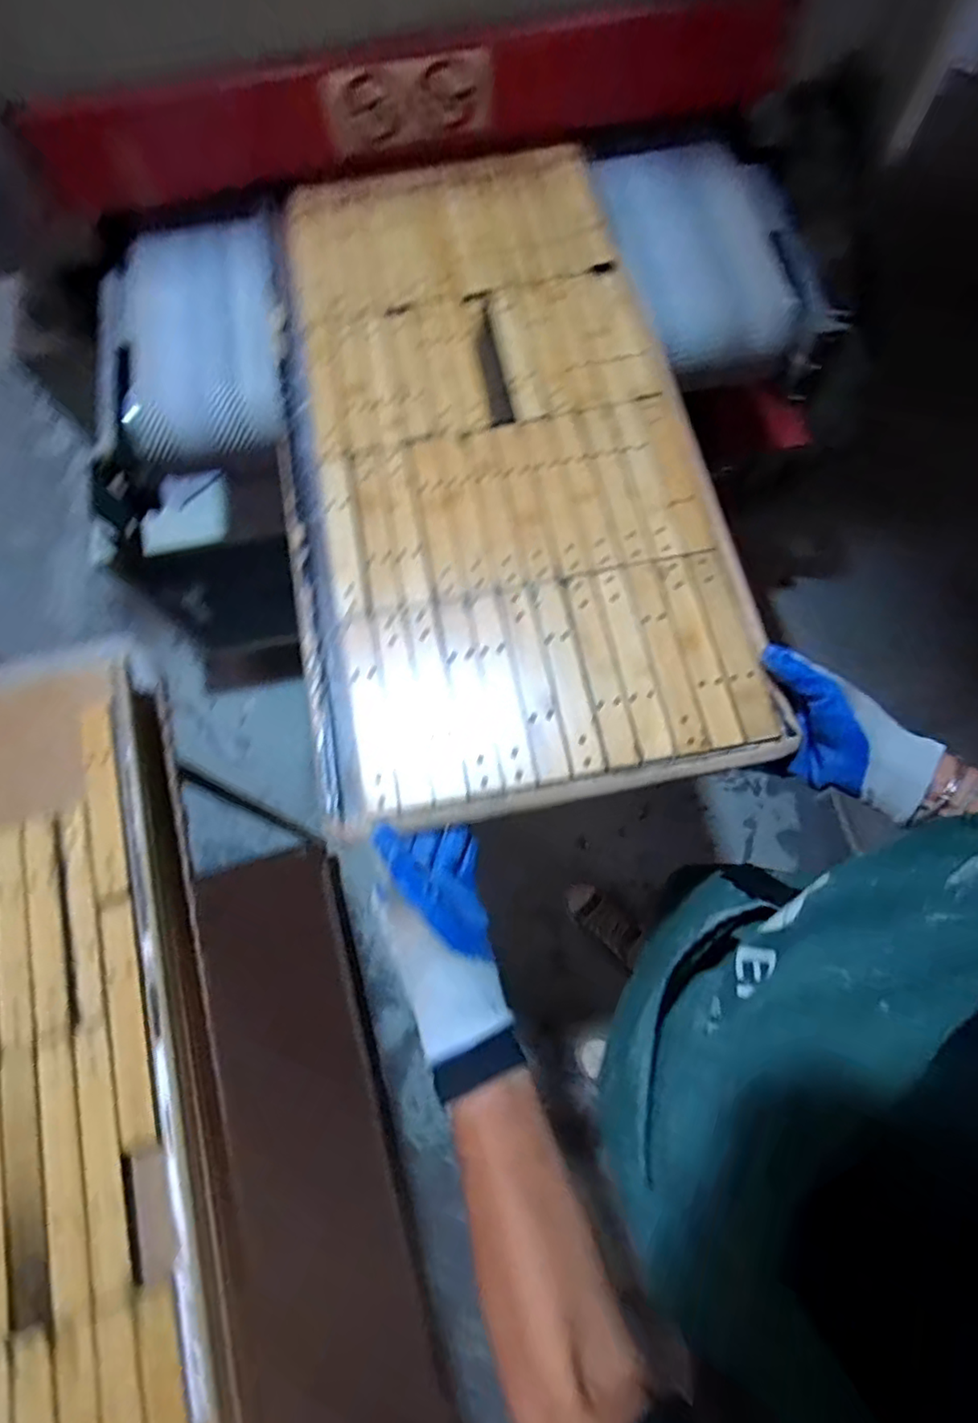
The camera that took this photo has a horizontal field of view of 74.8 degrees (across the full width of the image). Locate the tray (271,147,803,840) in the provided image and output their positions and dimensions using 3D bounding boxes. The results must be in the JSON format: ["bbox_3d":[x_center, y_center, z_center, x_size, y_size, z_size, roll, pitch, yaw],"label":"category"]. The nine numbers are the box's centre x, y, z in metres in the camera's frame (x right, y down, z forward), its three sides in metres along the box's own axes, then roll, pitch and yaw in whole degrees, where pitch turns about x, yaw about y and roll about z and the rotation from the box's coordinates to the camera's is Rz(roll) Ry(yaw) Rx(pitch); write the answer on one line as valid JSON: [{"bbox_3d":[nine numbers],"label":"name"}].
[{"bbox_3d":[-0.007,-0.297,0.662,0.420,0.017,0.787,-8,70,2],"label":"tray"}]

